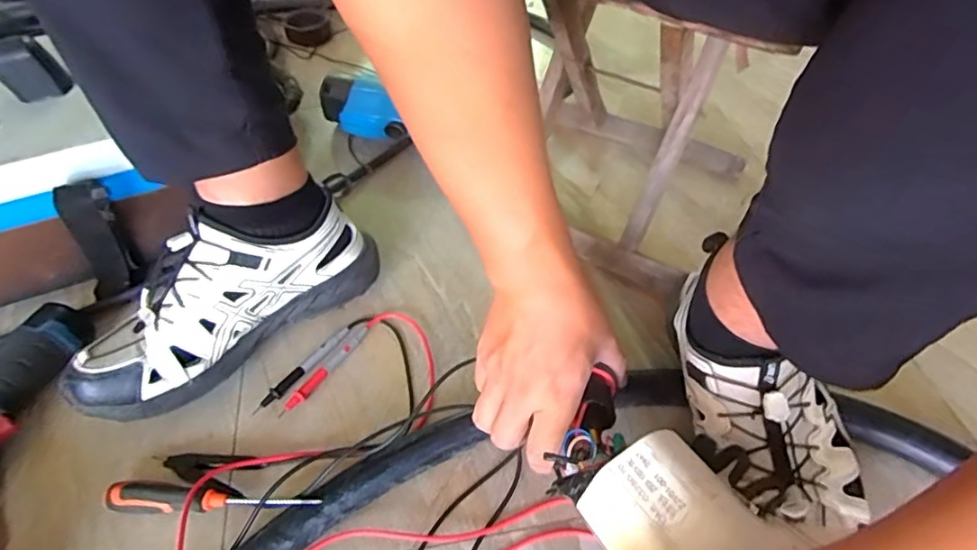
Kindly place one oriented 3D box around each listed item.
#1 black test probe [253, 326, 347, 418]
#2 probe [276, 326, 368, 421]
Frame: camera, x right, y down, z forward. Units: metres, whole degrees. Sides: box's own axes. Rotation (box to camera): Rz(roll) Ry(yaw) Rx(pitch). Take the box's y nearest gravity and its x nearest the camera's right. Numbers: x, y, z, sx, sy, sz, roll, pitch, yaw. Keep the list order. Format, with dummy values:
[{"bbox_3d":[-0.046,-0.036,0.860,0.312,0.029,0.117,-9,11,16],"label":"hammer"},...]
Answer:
[{"bbox_3d":[-0.166,0.083,0.521,0.014,0.008,0.107,29,55,22],"label":"black test probe"},{"bbox_3d":[-0.145,0.083,0.520,0.015,0.008,0.107,24,53,19],"label":"probe"}]

